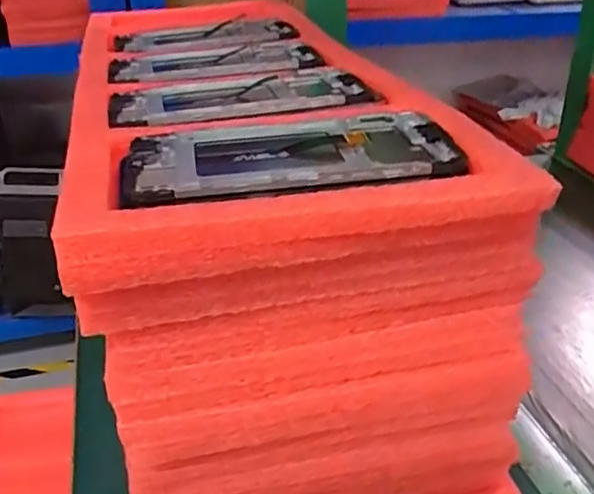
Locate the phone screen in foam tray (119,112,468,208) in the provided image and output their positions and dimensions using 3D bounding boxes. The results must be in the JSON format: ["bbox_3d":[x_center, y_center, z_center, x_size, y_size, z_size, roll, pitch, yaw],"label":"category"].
[{"bbox_3d":[-0.004,-0.047,0.308,0.157,0.011,0.088,-7,30,-11],"label":"phone screen in foam tray"}]

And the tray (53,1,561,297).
[{"bbox_3d":[-0.051,-0.120,0.448,0.200,0.027,0.466,-8,30,-13],"label":"tray"}]

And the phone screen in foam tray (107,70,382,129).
[{"bbox_3d":[-0.037,-0.095,0.391,0.155,0.012,0.087,-8,30,-14],"label":"phone screen in foam tray"}]

